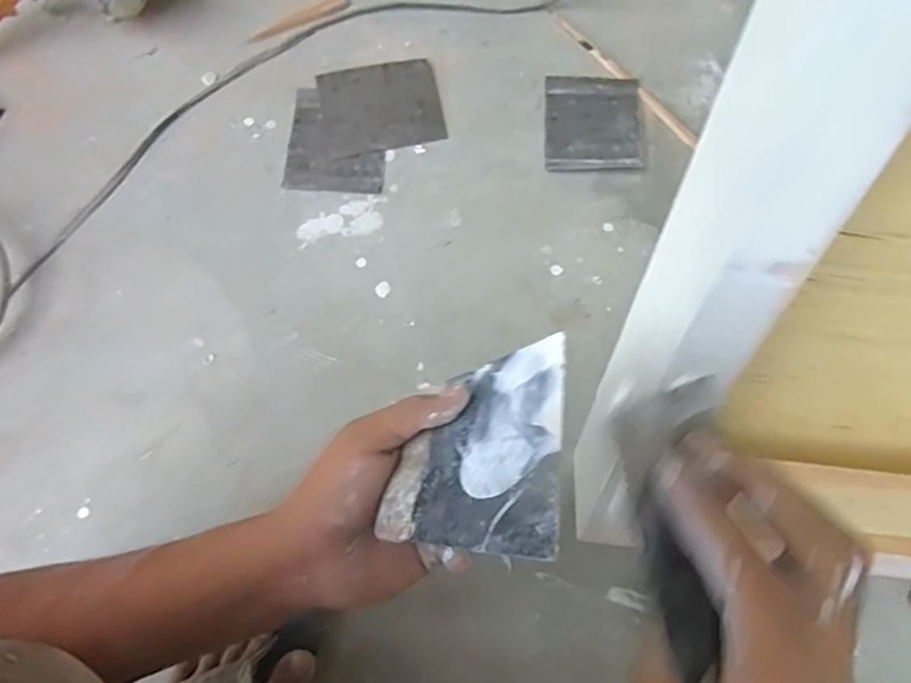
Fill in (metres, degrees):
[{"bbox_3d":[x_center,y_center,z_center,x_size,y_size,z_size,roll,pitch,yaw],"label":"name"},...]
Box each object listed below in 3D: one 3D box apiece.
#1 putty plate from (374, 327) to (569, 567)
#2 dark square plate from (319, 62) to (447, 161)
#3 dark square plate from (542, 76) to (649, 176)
[{"bbox_3d":[0.009,0.052,0.283,0.093,0.004,0.103,-15,48,32],"label":"putty plate"},{"bbox_3d":[-0.088,-0.281,0.692,0.138,0.012,0.111,-11,72,-5],"label":"dark square plate"},{"bbox_3d":[0.165,-0.262,0.693,0.112,0.014,0.129,1,71,-2],"label":"dark square plate"}]

